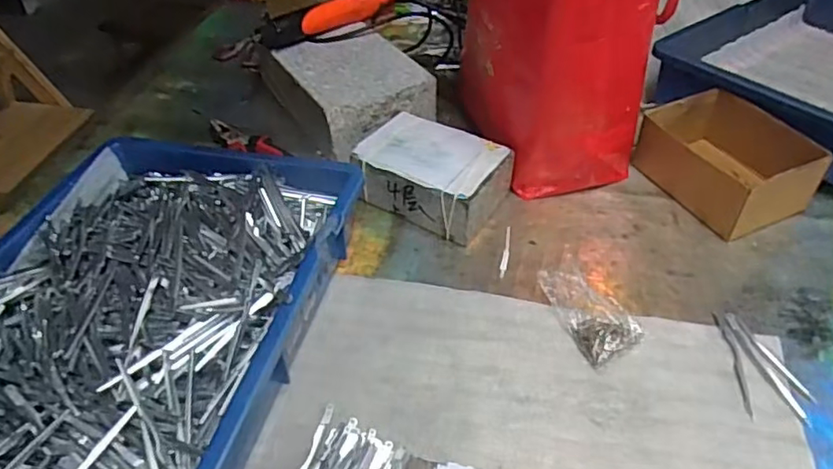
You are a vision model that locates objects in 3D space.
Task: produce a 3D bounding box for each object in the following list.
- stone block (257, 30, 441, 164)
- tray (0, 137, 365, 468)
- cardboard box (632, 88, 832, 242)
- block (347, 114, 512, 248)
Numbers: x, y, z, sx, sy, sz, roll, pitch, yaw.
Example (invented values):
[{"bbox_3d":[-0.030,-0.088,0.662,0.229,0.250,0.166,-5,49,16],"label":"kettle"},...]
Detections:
[{"bbox_3d":[-0.090,-0.187,0.764,0.142,0.073,0.205,-28,49,-25],"label":"stone block"},{"bbox_3d":[-0.236,0.085,0.490,0.279,0.082,0.414,9,44,11],"label":"tray"},{"bbox_3d":[0.333,-0.079,0.651,0.115,0.073,0.155,-21,46,-20],"label":"cardboard box"},{"bbox_3d":[0.018,-0.065,0.655,0.146,0.066,0.104,25,49,26],"label":"block"}]

